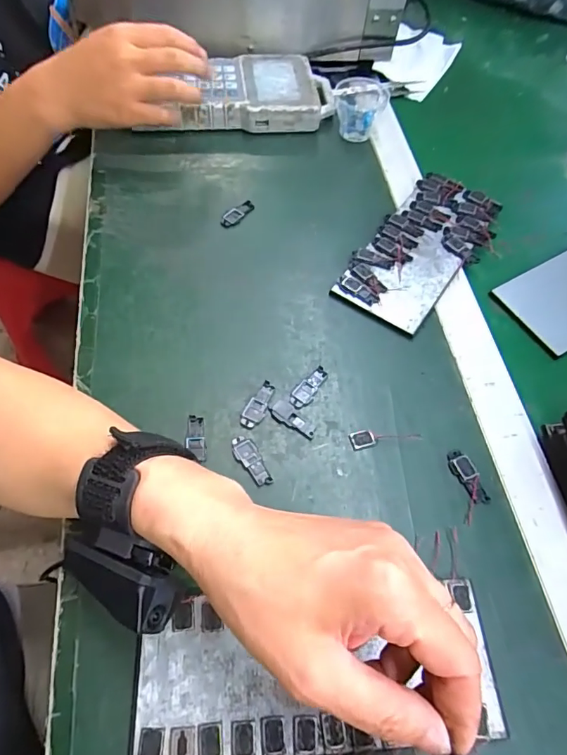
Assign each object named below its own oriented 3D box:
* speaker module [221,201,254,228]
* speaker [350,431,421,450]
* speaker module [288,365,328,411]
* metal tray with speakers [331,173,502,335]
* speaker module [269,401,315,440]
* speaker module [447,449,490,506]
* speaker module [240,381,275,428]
[{"bbox_3d":[-0.045,-0.159,0.454,0.014,0.004,0.039,35,64,16],"label":"speaker module"},{"bbox_3d":[0.074,0.043,0.343,0.050,0.005,0.013,-9,68,0],"label":"speaker"},{"bbox_3d":[0.020,0.007,0.362,0.015,0.004,0.042,29,63,13],"label":"speaker module"},{"bbox_3d":[0.132,-0.123,0.443,0.087,0.019,0.190,34,64,16],"label":"metal tray with speakers"},{"bbox_3d":[0.007,0.033,0.347,0.038,0.004,0.015,40,65,18],"label":"speaker module"},{"bbox_3d":[0.131,0.071,0.333,0.016,0.004,0.040,-17,62,-13],"label":"speaker module"},{"bbox_3d":[-0.019,0.020,0.350,0.015,0.004,0.040,24,61,11],"label":"speaker module"}]

